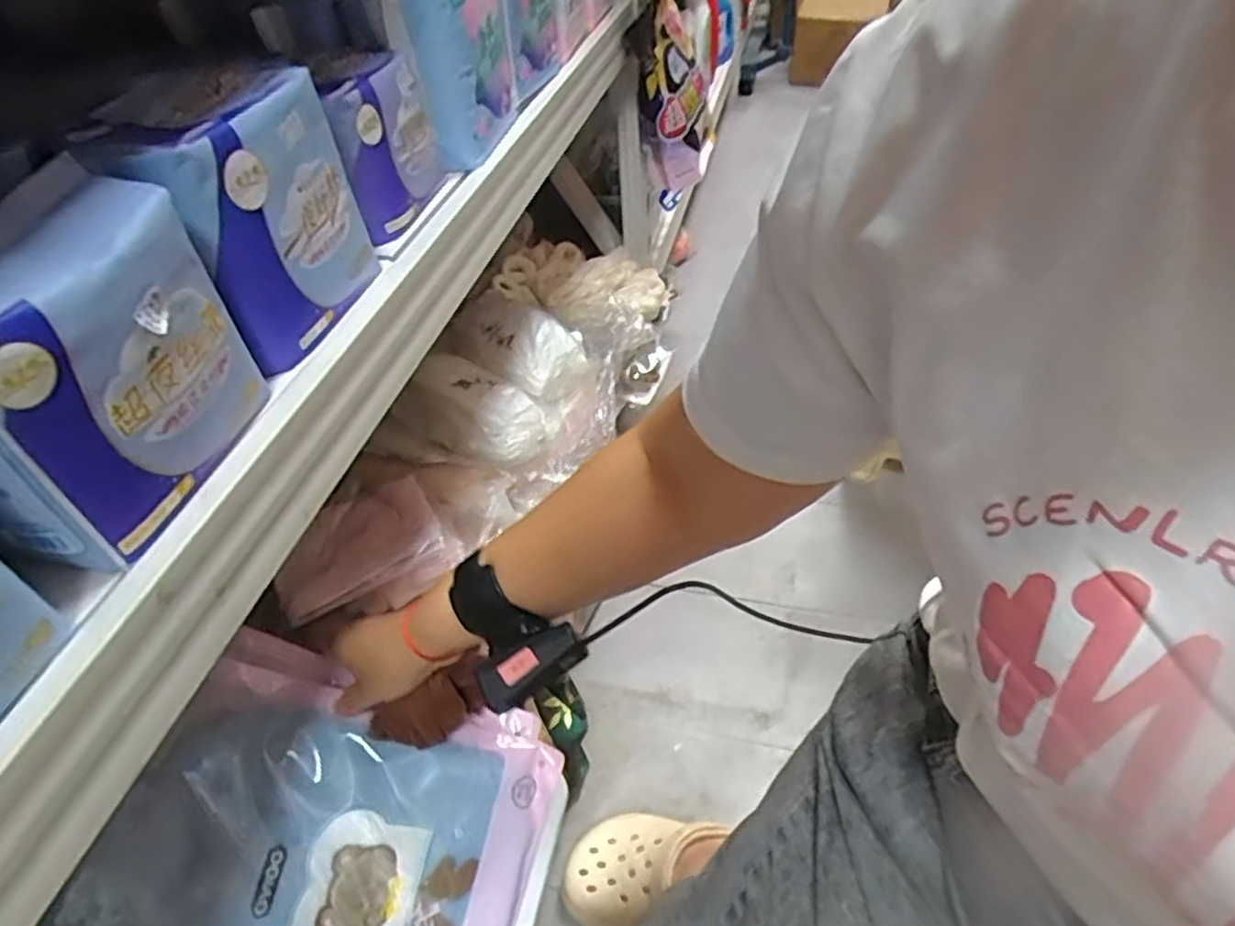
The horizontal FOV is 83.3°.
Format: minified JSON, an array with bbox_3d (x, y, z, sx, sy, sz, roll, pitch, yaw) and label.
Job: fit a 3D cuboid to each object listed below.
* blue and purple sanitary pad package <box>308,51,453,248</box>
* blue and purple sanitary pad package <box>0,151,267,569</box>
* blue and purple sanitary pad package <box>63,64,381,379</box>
[{"bbox_3d":[-0.172,-0.215,0.476,0.049,0.095,0.101,9,47,15],"label":"blue and purple sanitary pad package"},{"bbox_3d":[-0.224,-0.040,0.288,0.064,0.116,0.125,1,46,8],"label":"blue and purple sanitary pad package"},{"bbox_3d":[-0.212,-0.133,0.383,0.095,0.120,0.126,4,46,11],"label":"blue and purple sanitary pad package"}]

